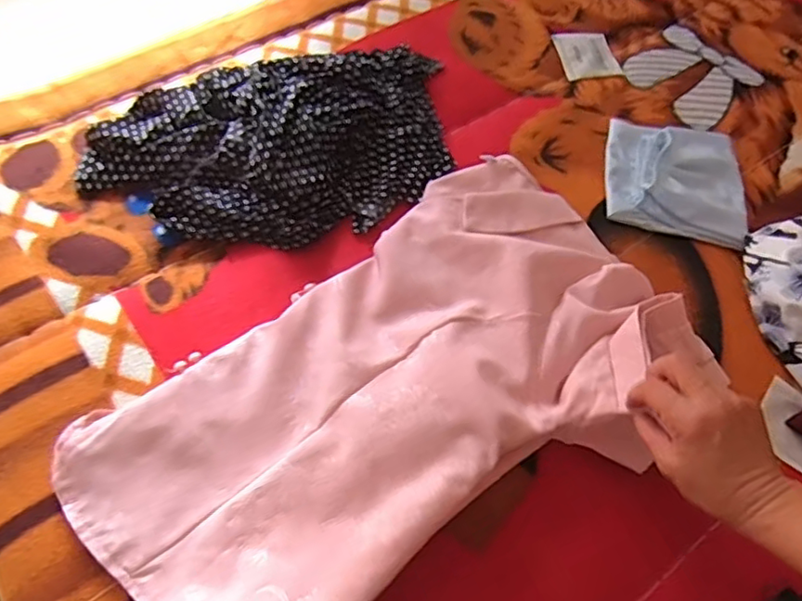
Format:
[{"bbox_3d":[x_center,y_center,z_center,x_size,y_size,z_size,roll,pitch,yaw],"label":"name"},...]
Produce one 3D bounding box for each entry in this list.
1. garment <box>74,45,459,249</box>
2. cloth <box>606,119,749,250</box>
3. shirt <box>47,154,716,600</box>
[{"bbox_3d":[-0.121,-0.168,0.633,0.405,0.068,0.239,-21,65,-16],"label":"garment"},{"bbox_3d":[0.306,-0.137,0.667,0.150,0.035,0.150,12,61,1],"label":"cloth"},{"bbox_3d":[0.002,0.063,0.487,0.494,0.064,0.272,-38,71,-19],"label":"shirt"}]

